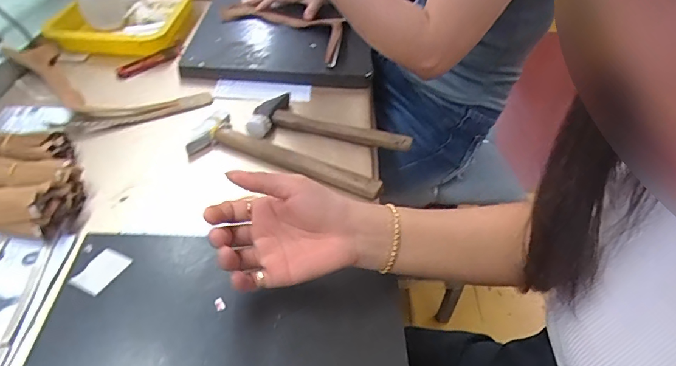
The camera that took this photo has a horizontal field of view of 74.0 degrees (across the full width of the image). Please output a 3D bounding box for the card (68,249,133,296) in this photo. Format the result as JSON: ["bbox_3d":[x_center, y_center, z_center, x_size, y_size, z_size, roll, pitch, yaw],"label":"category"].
[{"bbox_3d":[-0.216,0.081,0.412,0.032,0.004,0.044,25,48,15],"label":"card"}]

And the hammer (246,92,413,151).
[{"bbox_3d":[-0.009,-0.085,0.616,0.213,0.029,0.086,6,43,2],"label":"hammer"}]

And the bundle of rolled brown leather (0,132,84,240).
[{"bbox_3d":[-0.357,-0.003,0.485,0.149,0.047,0.151,-3,44,-8],"label":"bundle of rolled brown leather"}]

